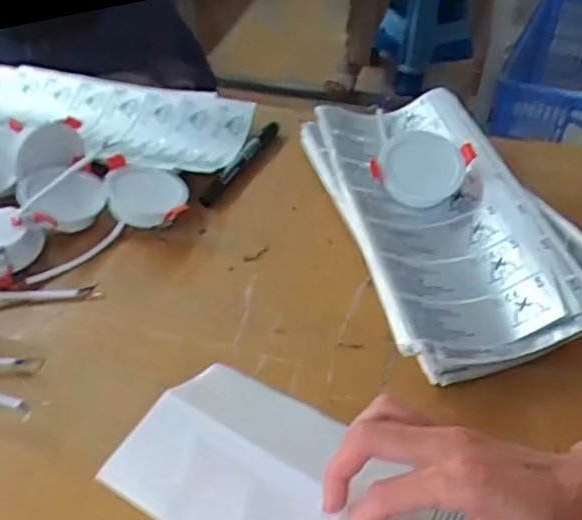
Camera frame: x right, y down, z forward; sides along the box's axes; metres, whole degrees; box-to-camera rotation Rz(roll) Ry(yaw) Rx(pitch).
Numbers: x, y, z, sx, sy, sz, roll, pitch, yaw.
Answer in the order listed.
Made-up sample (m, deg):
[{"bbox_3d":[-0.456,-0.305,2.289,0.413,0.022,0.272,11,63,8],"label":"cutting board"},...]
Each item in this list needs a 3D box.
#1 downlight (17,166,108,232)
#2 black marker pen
[{"bbox_3d":[-0.207,-0.056,0.537,0.068,0.030,0.064,-25,69,-32],"label":"downlight"},{"bbox_3d":[-0.050,-0.102,0.595,0.013,0.012,0.141,19,49,19],"label":"black marker pen"}]

